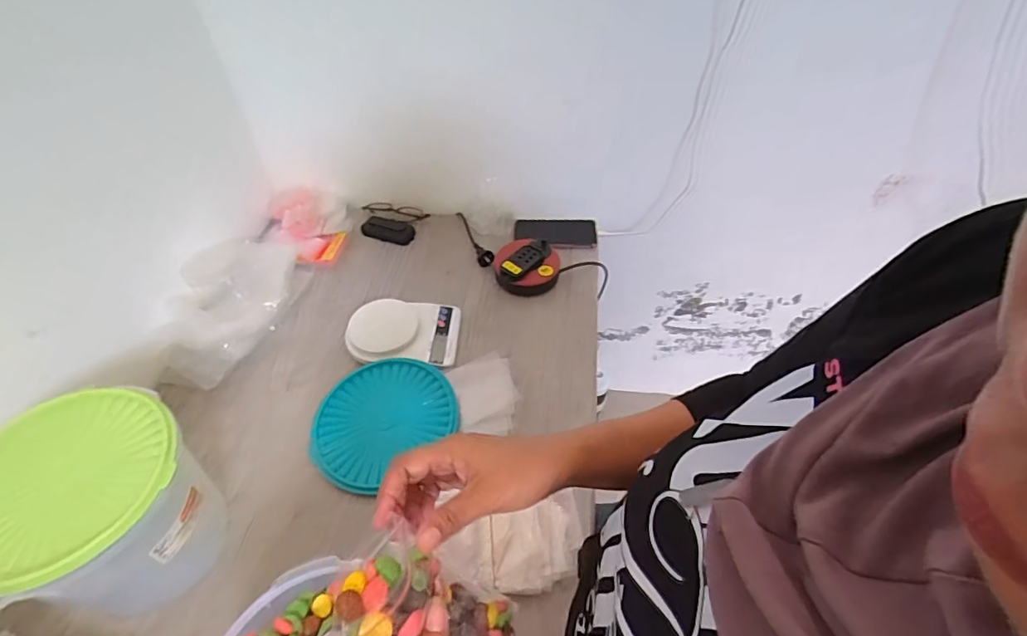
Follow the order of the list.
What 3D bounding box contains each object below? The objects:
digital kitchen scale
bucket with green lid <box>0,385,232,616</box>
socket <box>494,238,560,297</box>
[{"bbox_3d":[-0.180,0.012,0.850,0.174,0.039,0.143,1,49,2],"label":"digital kitchen scale"},{"bbox_3d":[-0.443,0.214,0.567,0.185,0.197,0.192,0,49,0],"label":"bucket with green lid"},{"bbox_3d":[0.025,-0.098,0.943,0.120,0.046,0.116,-1,49,-1],"label":"socket"}]

